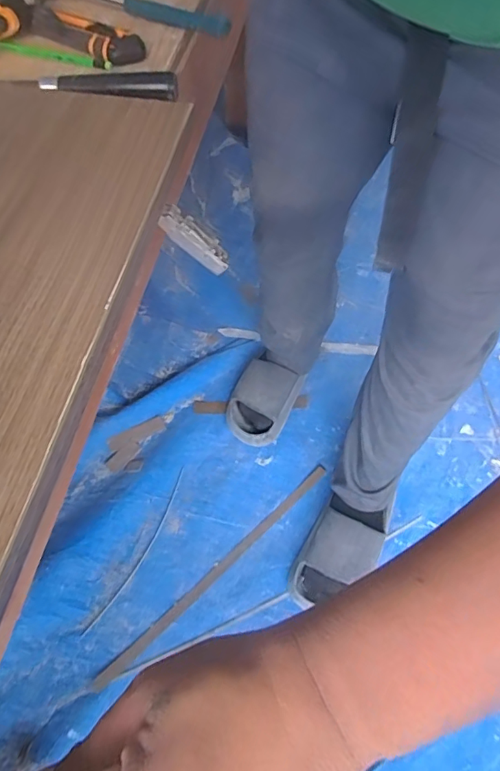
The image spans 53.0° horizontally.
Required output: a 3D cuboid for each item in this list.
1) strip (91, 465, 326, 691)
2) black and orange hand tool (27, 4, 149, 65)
[{"bbox_3d":[-0.046,0.304,0.844,0.500,0.009,0.021,-38,65,-23],"label":"strip"},{"bbox_3d":[-0.172,-0.366,0.526,0.134,0.029,0.043,29,62,16],"label":"black and orange hand tool"}]

